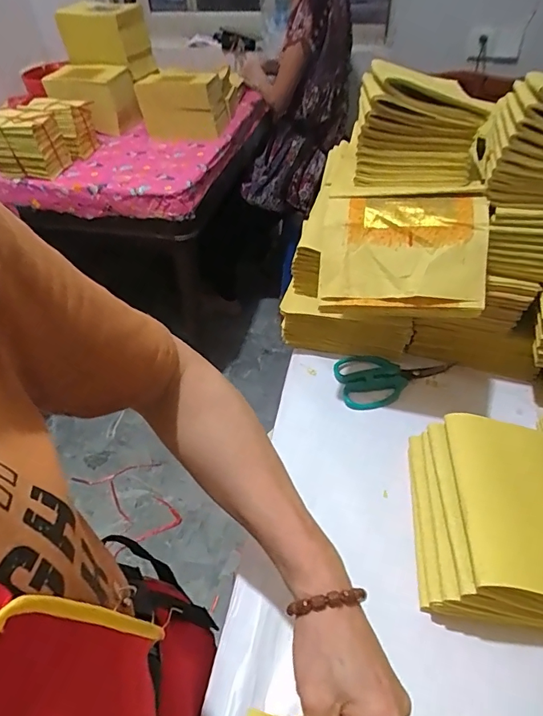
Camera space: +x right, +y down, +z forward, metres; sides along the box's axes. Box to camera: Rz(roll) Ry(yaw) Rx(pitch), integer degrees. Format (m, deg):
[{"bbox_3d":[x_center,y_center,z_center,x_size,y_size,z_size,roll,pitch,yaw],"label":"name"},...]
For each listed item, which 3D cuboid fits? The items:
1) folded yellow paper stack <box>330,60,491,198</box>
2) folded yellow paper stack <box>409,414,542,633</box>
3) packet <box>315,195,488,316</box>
[{"bbox_3d":[0.148,-0.221,0.462,0.141,0.096,0.059,12,46,14],"label":"folded yellow paper stack"},{"bbox_3d":[0.199,0.133,0.396,0.136,0.072,0.168,4,45,6],"label":"folded yellow paper stack"},{"bbox_3d":[0.129,-0.108,0.456,0.159,0.022,0.127,4,78,20],"label":"packet"}]

